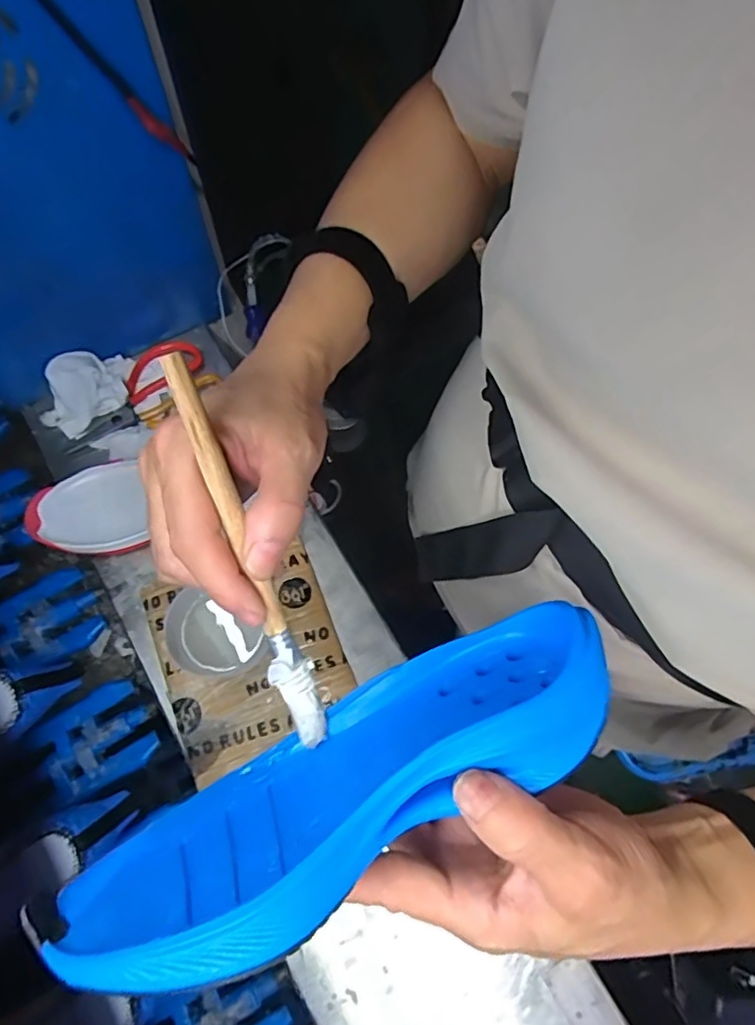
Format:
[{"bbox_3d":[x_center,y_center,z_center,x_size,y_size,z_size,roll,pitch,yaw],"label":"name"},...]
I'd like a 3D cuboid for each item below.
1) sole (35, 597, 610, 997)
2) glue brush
[{"bbox_3d":[-0.007,0.116,0.253,0.240,0.105,0.048,-27,102,-14],"label":"sole"},{"bbox_3d":[-0.054,0.024,0.255,0.016,0.009,0.181,-19,108,-8],"label":"glue brush"}]

